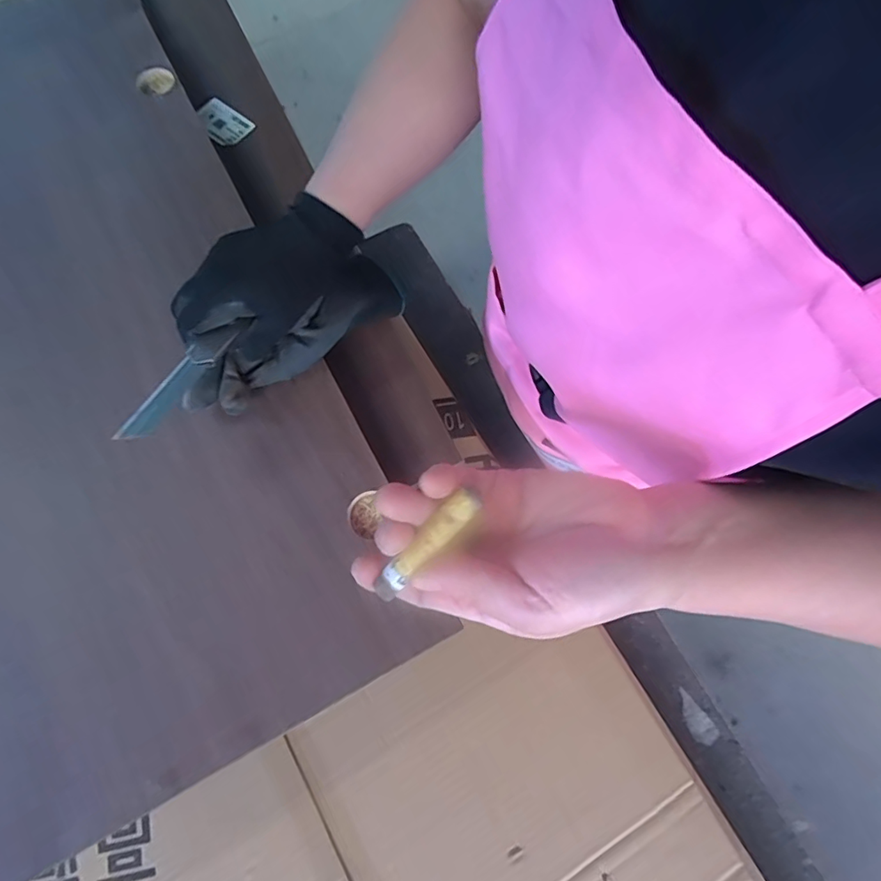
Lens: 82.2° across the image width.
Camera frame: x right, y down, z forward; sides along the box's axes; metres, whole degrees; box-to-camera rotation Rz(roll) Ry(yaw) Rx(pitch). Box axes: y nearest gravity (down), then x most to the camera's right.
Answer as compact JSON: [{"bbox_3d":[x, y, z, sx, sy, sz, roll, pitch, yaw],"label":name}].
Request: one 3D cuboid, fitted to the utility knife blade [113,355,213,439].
[{"bbox_3d":[-0.180,-0.026,0.326,0.016,0.007,0.068,29,60,-8],"label":"utility knife blade"}]

